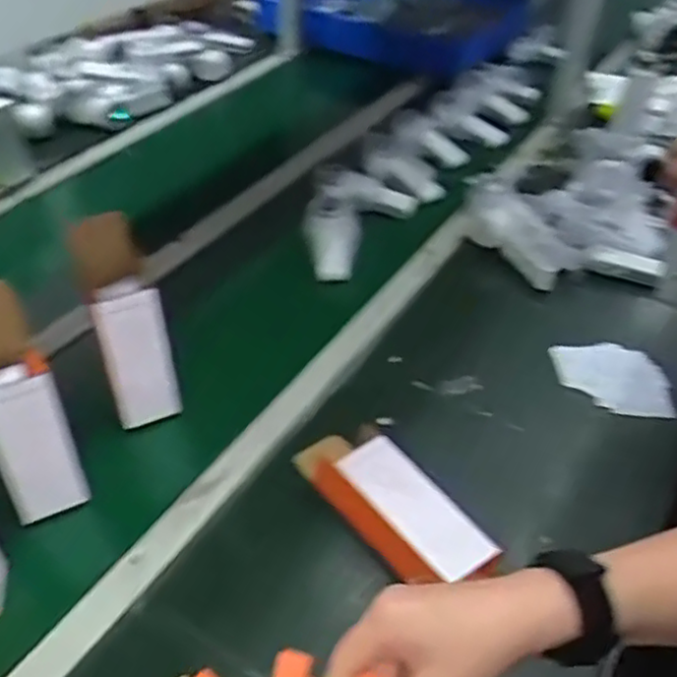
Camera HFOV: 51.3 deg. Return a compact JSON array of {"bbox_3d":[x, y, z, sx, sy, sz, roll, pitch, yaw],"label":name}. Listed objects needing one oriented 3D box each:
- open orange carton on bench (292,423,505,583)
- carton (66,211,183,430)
[{"bbox_3d":[0.054,0.167,0.723,0.080,0.068,0.231,-28,50,-26],"label":"open orange carton on bench"},{"bbox_3d":[-0.243,-0.019,0.803,0.074,0.240,0.081,-21,35,-22],"label":"carton"}]

